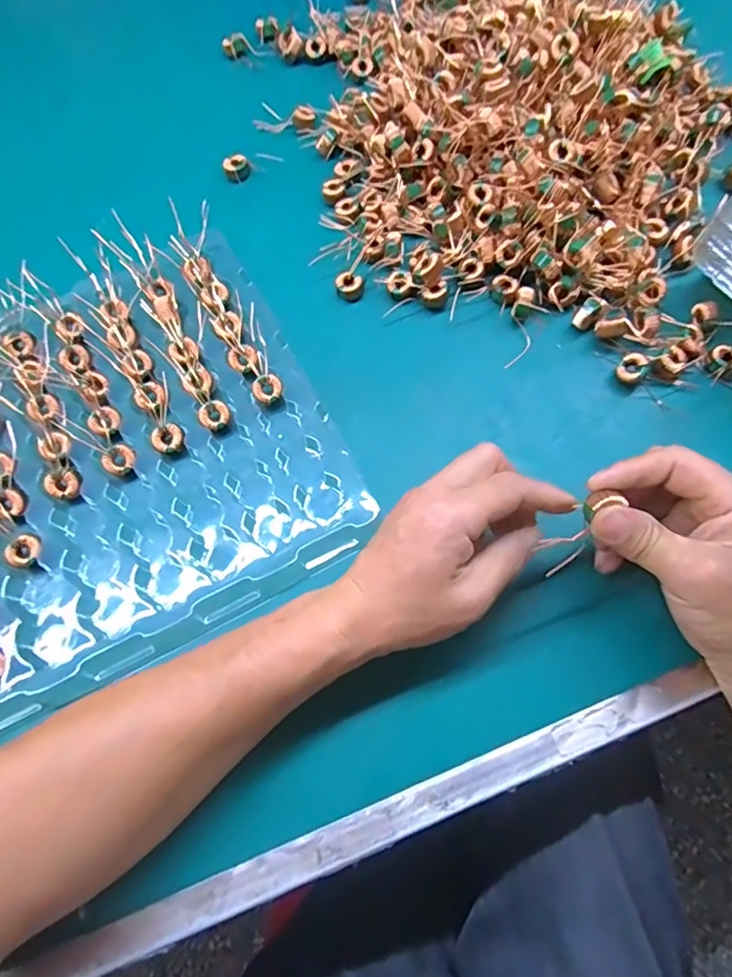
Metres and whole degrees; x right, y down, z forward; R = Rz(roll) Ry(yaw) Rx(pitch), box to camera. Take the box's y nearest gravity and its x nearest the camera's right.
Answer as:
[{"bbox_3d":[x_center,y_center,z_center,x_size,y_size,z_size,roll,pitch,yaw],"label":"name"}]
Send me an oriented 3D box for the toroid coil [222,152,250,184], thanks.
[{"bbox_3d":[-0.115,-0.285,0.472,0.022,0.013,0.022,-1,69,1],"label":"toroid coil"}]

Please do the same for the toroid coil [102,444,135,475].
[{"bbox_3d":[-0.168,-0.020,0.358,0.020,0.008,0.017,-34,72,-11],"label":"toroid coil"}]

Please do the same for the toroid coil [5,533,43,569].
[{"bbox_3d":[-0.219,0.040,0.339,0.019,0.009,0.022,17,71,8],"label":"toroid coil"}]

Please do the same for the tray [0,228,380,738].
[{"bbox_3d":[-0.175,-0.024,0.363,0.285,0.026,0.285,-25,71,-8],"label":"tray"}]

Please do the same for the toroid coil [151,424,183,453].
[{"bbox_3d":[-0.137,-0.035,0.364,0.021,0.007,0.019,-35,72,-11],"label":"toroid coil"}]

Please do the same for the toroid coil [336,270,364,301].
[{"bbox_3d":[-0.013,-0.160,0.418,0.020,0.010,0.018,27,72,11],"label":"toroid coil"}]

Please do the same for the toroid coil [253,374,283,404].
[{"bbox_3d":[-0.070,-0.071,0.373,0.020,0.006,0.019,-1,69,1],"label":"toroid coil"}]

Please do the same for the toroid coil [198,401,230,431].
[{"bbox_3d":[-0.106,-0.051,0.368,0.020,0.005,0.019,-1,69,1],"label":"toroid coil"}]

